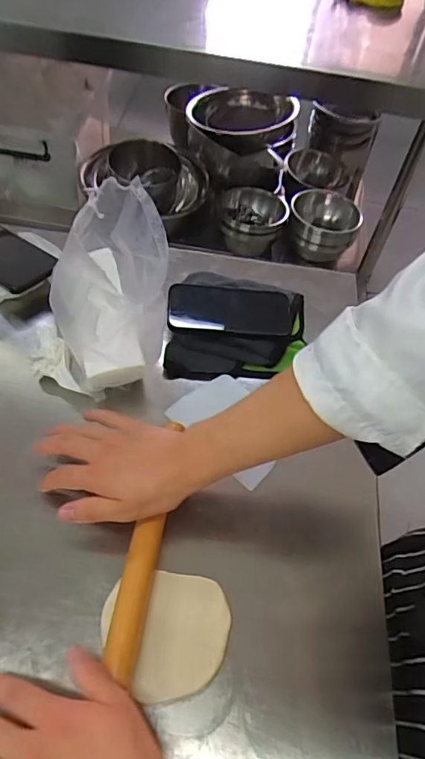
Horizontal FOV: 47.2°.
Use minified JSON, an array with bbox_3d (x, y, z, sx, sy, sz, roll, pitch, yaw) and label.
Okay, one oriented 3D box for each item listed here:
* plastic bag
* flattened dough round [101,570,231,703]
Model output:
[{"bbox_3d":[-0.116,-0.112,0.539,0.124,0.108,0.213,-5,56,-10],"label":"plastic bag"},{"bbox_3d":[-0.041,0.216,0.416,0.106,0.007,0.096,6,55,0],"label":"flattened dough round"}]

